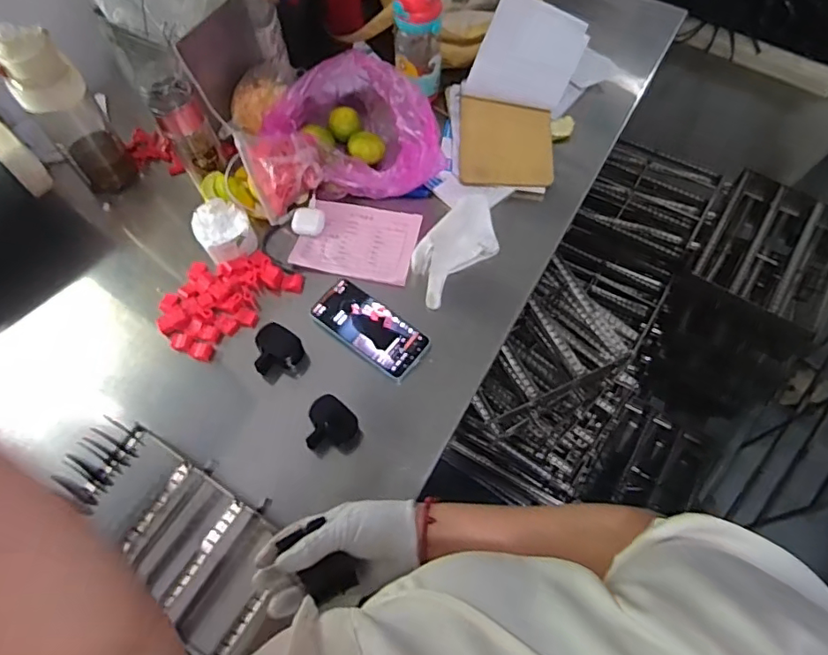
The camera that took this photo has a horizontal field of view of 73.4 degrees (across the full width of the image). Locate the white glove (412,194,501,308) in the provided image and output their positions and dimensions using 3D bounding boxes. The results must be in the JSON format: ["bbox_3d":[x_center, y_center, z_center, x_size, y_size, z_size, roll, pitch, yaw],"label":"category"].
[{"bbox_3d":[0.057,-0.114,0.798,0.086,0.030,0.171,39,71,17],"label":"white glove"}]

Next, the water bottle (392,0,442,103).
[{"bbox_3d":[0.006,-0.452,0.866,0.069,0.191,0.075,0,64,1],"label":"water bottle"}]

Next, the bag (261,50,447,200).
[{"bbox_3d":[-0.079,-0.299,0.837,0.273,0.129,0.178,38,70,17],"label":"bag"}]

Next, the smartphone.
[{"bbox_3d":[-0.059,0.001,0.754,0.160,0.012,0.076,36,70,16],"label":"smartphone"}]

